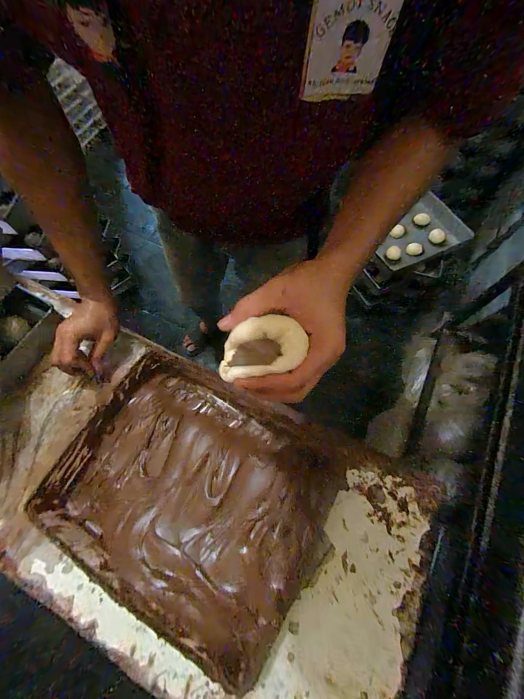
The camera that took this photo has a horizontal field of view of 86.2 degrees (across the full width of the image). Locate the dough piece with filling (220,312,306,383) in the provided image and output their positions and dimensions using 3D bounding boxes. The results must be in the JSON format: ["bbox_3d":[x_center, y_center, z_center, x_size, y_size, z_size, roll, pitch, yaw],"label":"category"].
[{"bbox_3d":[-0.002,-0.001,0.234,0.070,0.029,0.042,-6,65,-1],"label":"dough piece with filling"}]

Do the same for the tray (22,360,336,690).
[{"bbox_3d":[-0.103,0.199,0.414,0.383,0.058,0.287,26,69,13],"label":"tray"}]

